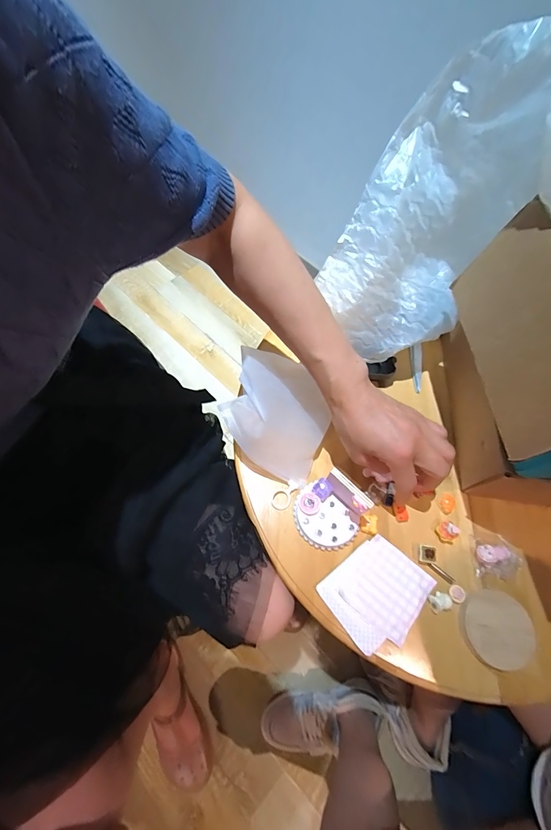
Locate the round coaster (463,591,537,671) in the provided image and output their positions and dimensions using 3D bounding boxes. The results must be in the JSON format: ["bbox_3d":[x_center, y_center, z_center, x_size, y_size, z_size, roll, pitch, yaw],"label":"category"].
[{"bbox_3d":[0.231,0.221,0.356,0.070,0.015,0.064,1,65,-3],"label":"round coaster"}]

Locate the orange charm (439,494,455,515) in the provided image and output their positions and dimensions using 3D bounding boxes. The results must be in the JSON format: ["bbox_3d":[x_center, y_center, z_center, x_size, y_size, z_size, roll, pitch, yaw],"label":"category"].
[{"bbox_3d":[0.208,0.107,0.416,0.016,0.006,0.024,32,67,11],"label":"orange charm"}]

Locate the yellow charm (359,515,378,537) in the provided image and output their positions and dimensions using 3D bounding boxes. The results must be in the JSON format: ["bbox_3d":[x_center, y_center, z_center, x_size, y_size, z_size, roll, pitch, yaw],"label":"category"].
[{"bbox_3d":[0.108,0.127,0.397,0.021,0.007,0.022,1,65,-3],"label":"yellow charm"}]

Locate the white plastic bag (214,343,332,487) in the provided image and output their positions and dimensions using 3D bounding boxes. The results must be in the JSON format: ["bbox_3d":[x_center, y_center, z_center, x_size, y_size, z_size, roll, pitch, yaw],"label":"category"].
[{"bbox_3d":[0.003,-0.004,0.419,0.122,0.060,0.131,22,66,7],"label":"white plastic bag"}]

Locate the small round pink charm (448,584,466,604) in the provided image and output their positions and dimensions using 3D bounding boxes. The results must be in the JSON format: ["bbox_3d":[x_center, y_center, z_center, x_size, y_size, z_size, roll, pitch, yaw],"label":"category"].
[{"bbox_3d":[0.197,0.193,0.370,0.017,0.005,0.017,1,65,-3],"label":"small round pink charm"}]

